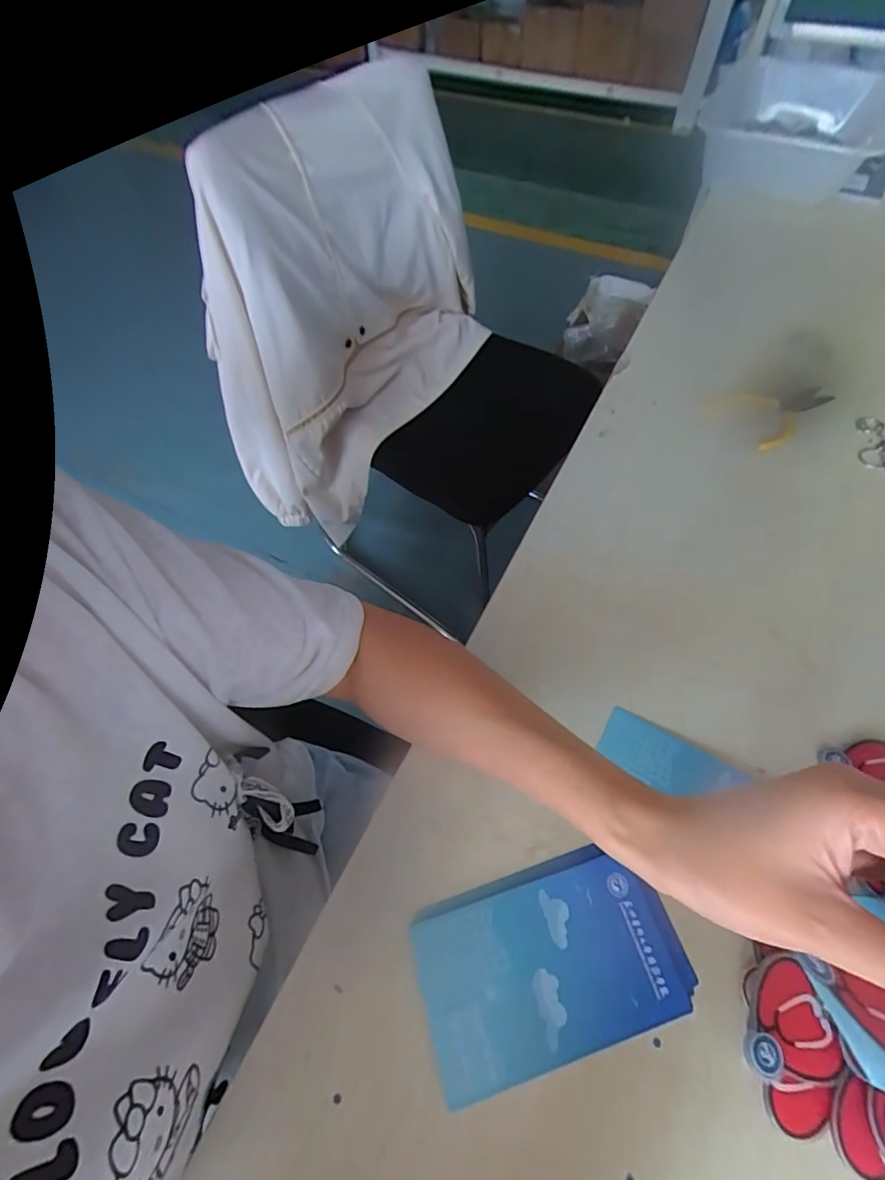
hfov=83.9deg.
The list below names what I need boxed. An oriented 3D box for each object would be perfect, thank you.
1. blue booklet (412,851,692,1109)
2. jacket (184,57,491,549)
[{"bbox_3d":[0.059,0.205,0.274,0.143,0.006,0.085,-16,61,-7],"label":"blue booklet"},{"bbox_3d":[-0.152,-0.460,0.865,0.300,0.497,0.497,30,65,18],"label":"jacket"}]

